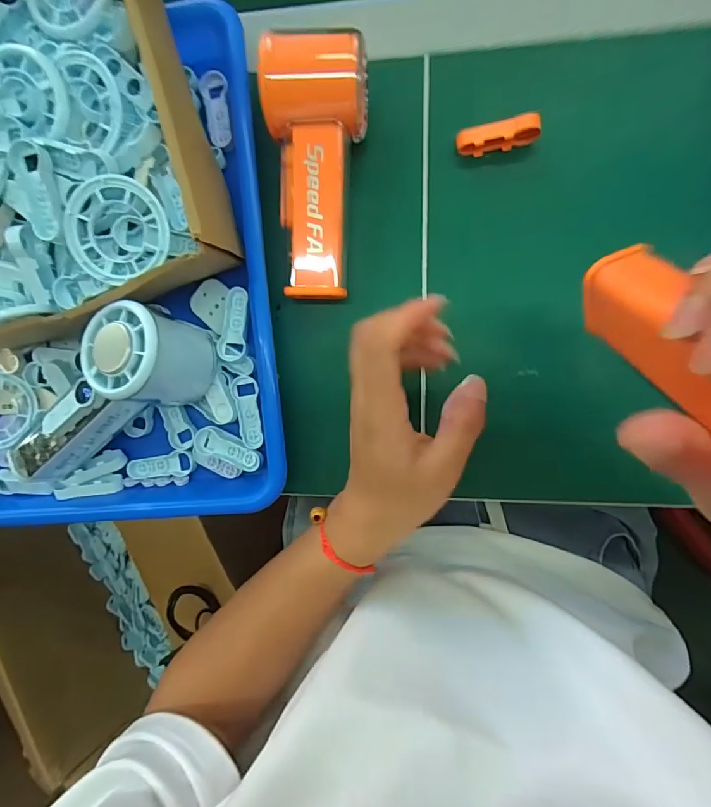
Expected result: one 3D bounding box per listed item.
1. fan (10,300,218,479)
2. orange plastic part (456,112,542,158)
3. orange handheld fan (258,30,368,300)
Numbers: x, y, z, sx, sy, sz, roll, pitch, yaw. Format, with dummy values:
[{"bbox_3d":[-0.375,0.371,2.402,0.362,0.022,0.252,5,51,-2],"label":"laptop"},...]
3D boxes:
[{"bbox_3d":[-0.162,-0.010,0.284,0.169,0.071,0.060,-29,87,8],"label":"fan"},{"bbox_3d":[0.090,-0.170,0.280,0.049,0.014,0.015,-5,90,8],"label":"orange plastic part"},{"bbox_3d":[-0.023,-0.141,0.280,0.056,0.054,0.143,3,107,8],"label":"orange handheld fan"}]

